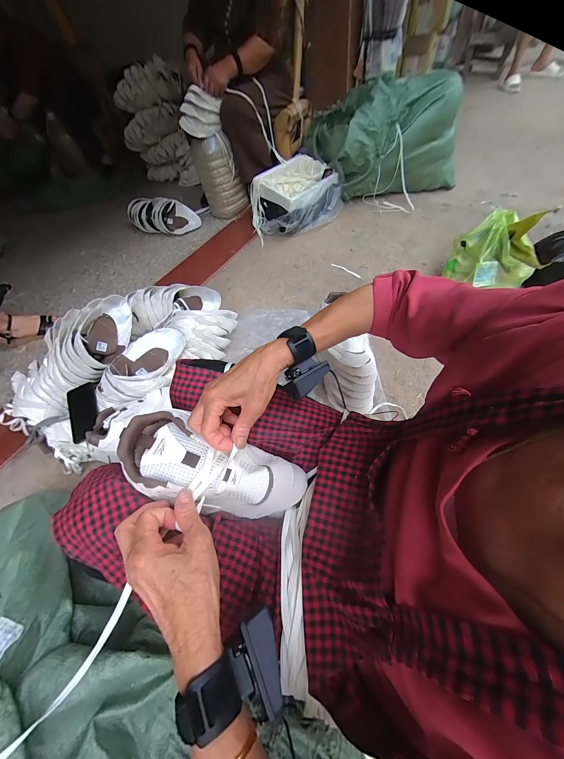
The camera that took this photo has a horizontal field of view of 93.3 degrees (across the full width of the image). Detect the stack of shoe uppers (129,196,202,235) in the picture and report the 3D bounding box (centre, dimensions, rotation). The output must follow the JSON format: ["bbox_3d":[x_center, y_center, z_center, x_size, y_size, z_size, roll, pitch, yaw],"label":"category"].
[{"bbox_3d":[-0.636,-0.865,1.398,0.378,0.114,0.167,19,61,21],"label":"stack of shoe uppers"}]

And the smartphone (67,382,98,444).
[{"bbox_3d":[-0.542,0.087,0.729,0.069,0.008,0.157,-18,69,-21],"label":"smartphone"}]

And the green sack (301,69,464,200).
[{"bbox_3d":[0.529,-1.272,1.384,0.702,0.380,0.476,-14,55,0],"label":"green sack"}]

